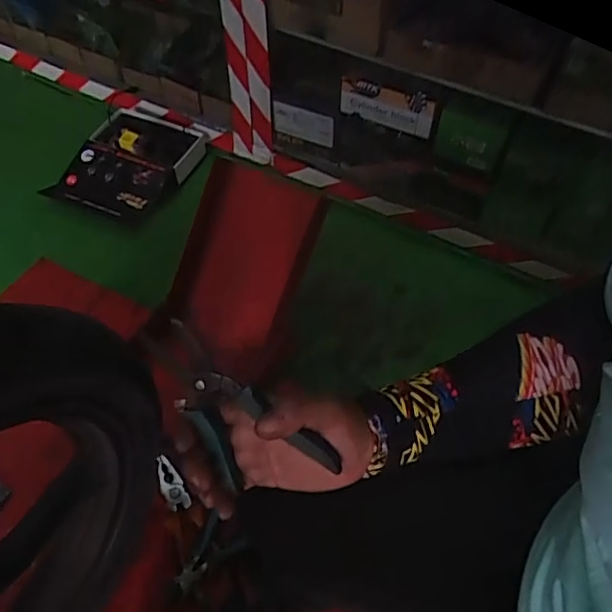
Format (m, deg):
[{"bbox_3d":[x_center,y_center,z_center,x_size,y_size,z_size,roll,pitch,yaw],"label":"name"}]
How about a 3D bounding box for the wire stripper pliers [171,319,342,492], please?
[{"bbox_3d":[-0.049,0.067,0.409,0.086,0.146,0.015,-19,25,24],"label":"wire stripper pliers"}]

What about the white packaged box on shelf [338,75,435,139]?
[{"bbox_3d":[0.138,-0.351,1.029,0.176,0.080,0.030,25,59,14],"label":"white packaged box on shelf"}]

